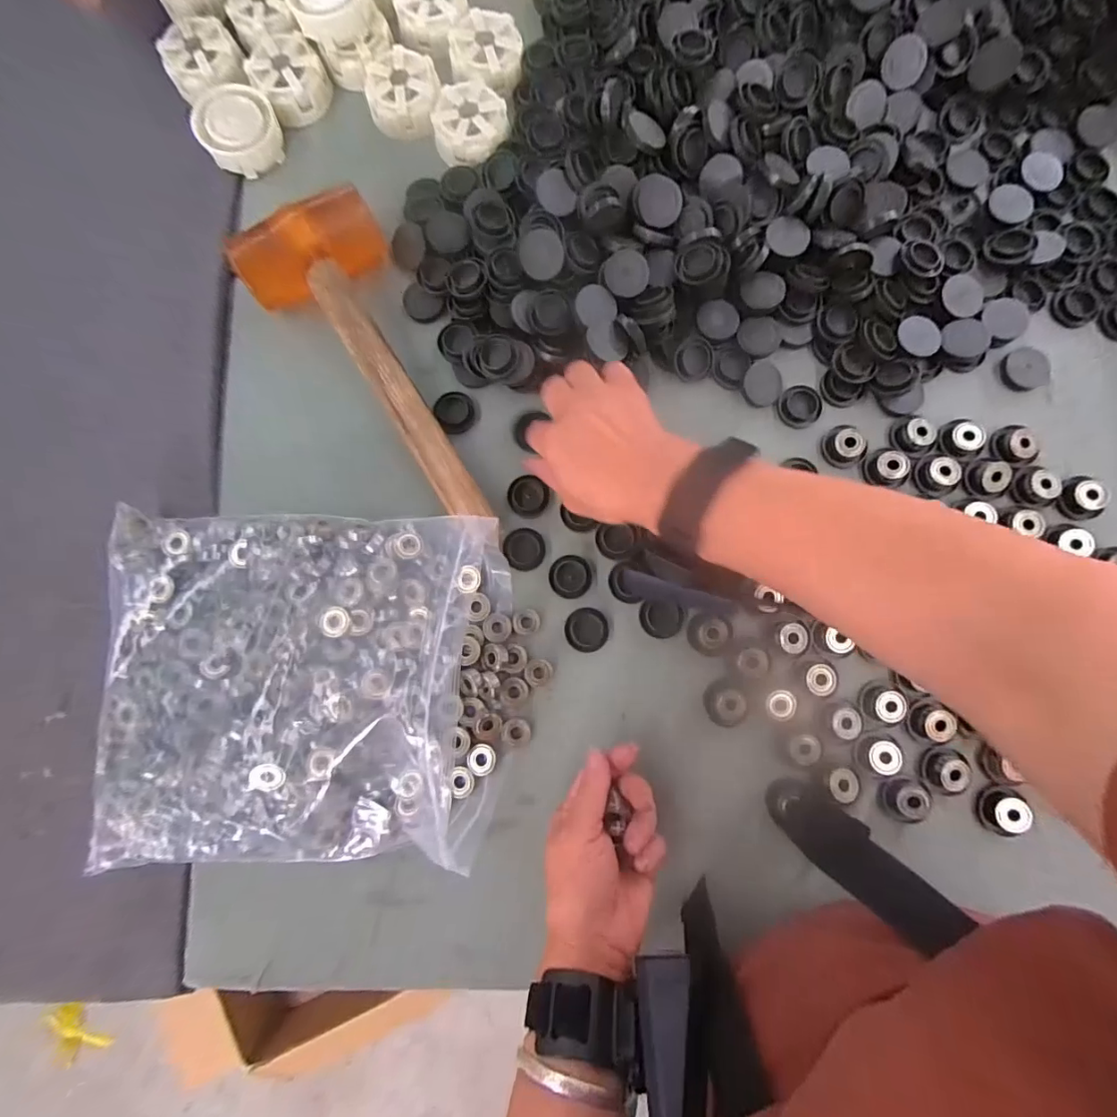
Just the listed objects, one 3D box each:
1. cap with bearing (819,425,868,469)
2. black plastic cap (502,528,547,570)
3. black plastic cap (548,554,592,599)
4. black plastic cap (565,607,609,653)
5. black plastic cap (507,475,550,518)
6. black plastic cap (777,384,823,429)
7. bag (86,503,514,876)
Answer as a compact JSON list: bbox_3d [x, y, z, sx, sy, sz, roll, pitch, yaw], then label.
[{"bbox_3d":[0.217,-0.085,0.388,0.034,0.011,0.030,-8,84,0],"label":"cap with bearing"},{"bbox_3d":[-0.025,-0.007,0.386,0.030,0.006,0.031,0,84,1],"label":"black plastic cap"},{"bbox_3d":[0.009,0.013,0.384,0.031,0.005,0.031,-2,84,1],"label":"black plastic cap"},{"bbox_3d":[0.021,0.052,0.378,0.031,0.008,0.031,0,84,1],"label":"black plastic cap"},{"bbox_3d":[-0.023,-0.047,0.394,0.031,0.004,0.030,0,84,1],"label":"black plastic cap"},{"bbox_3d":[0.186,-0.117,0.397,0.032,0.004,0.035,0,84,1],"label":"black plastic cap"},{"bbox_3d":[-0.174,0.085,0.353,0.267,0.051,0.230,1,84,1],"label":"bag"}]

